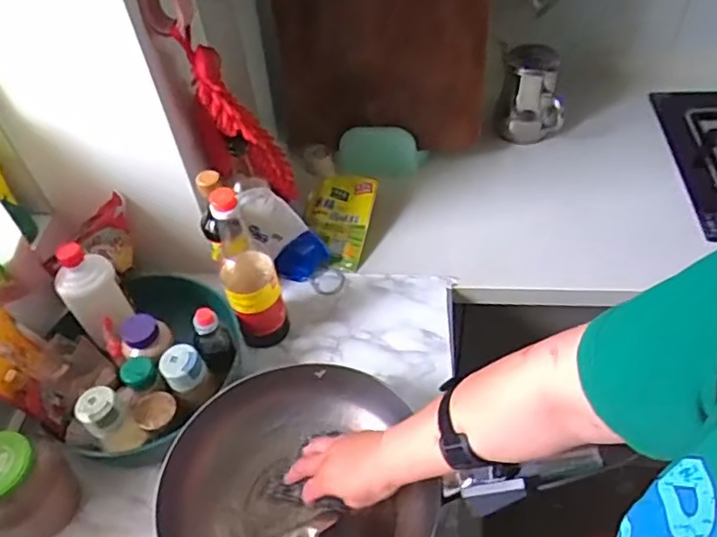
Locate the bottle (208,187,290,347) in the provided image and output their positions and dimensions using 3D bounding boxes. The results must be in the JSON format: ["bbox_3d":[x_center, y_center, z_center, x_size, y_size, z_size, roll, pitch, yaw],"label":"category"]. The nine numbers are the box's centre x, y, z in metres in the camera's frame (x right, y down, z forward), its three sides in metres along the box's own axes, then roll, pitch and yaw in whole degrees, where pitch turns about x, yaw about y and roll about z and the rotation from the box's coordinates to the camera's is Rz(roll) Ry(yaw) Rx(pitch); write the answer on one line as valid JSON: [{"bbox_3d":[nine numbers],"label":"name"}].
[{"bbox_3d":[-0.154,0.004,0.855,0.073,0.281,0.068,-17,50,-9],"label":"bottle"}]

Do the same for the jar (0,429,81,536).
[{"bbox_3d":[-0.405,0.266,0.741,0.087,0.132,0.106,23,56,23],"label":"jar"}]

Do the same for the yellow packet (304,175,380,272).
[{"bbox_3d":[-0.037,-0.087,1.057,0.113,0.021,0.170,12,74,8],"label":"yellow packet"}]

